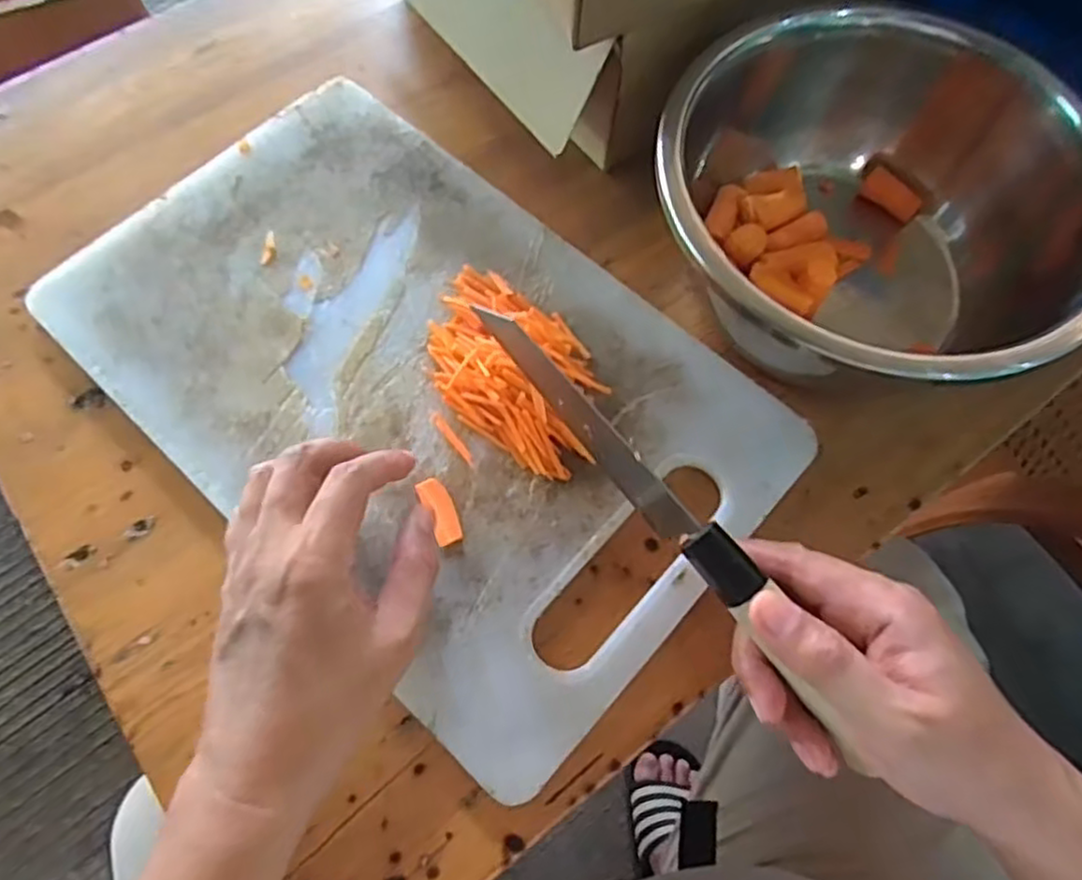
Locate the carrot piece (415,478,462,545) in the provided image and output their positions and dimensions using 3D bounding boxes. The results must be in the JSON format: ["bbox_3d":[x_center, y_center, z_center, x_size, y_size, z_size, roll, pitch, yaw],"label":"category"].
[{"bbox_3d":[-0.051,0.035,0.368,0.014,0.007,0.036,-26,71,-11],"label":"carrot piece"}]

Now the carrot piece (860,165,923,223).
[{"bbox_3d":[0.226,-0.159,0.461,0.012,0.013,0.040,-37,74,-15],"label":"carrot piece"}]

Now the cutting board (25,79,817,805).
[{"bbox_3d":[-0.071,-0.045,0.407,0.401,0.020,0.253,41,73,14],"label":"cutting board"}]

